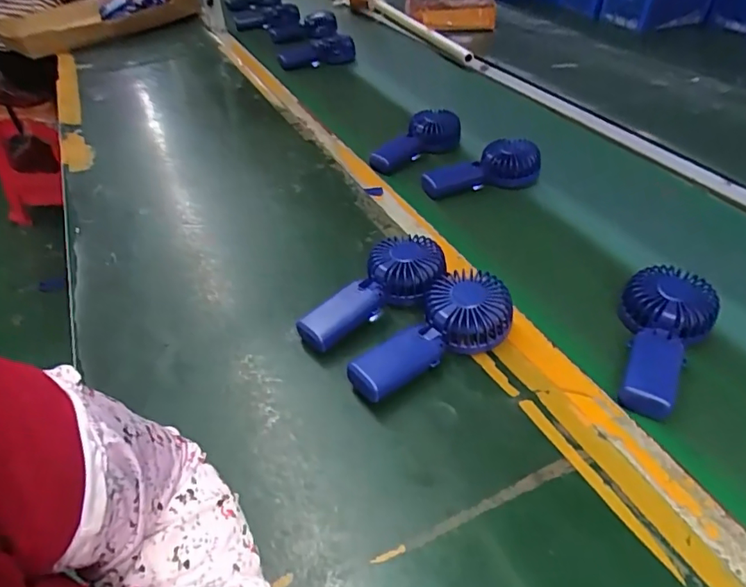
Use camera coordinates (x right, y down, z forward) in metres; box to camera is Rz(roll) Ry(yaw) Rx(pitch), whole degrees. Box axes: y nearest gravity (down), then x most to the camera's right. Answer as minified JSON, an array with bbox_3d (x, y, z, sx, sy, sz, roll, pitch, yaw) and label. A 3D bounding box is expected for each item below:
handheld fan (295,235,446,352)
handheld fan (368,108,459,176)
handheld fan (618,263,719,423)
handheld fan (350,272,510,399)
[{"bbox_3d":[-0.001,-0.003,0.546,0.178,0.041,0.075,-36,51,-17],"label":"handheld fan"},{"bbox_3d":[0.064,-0.249,0.820,0.168,0.053,0.064,-31,48,-13],"label":"handheld fan"},{"bbox_3d":[0.276,0.037,0.491,0.077,0.057,0.172,23,46,25],"label":"handheld fan"},{"bbox_3d":[0.052,0.038,0.496,0.173,0.061,0.077,-21,45,-22],"label":"handheld fan"}]

